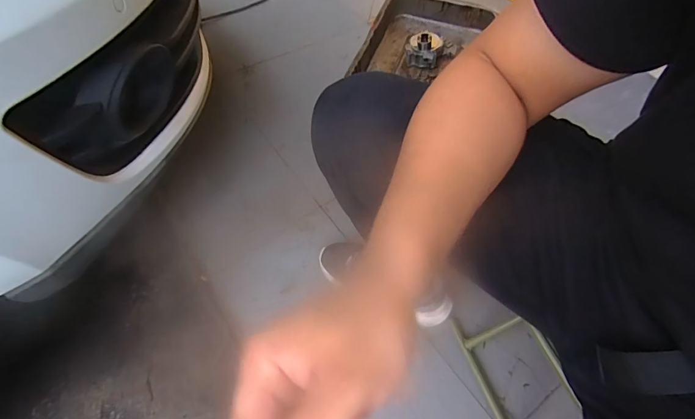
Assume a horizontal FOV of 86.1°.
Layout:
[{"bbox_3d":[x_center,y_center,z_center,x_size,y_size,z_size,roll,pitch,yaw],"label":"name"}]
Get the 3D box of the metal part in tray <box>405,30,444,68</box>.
[{"bbox_3d":[0.232,-0.485,1.144,0.107,0.087,0.073,15,53,5],"label":"metal part in tray"}]

